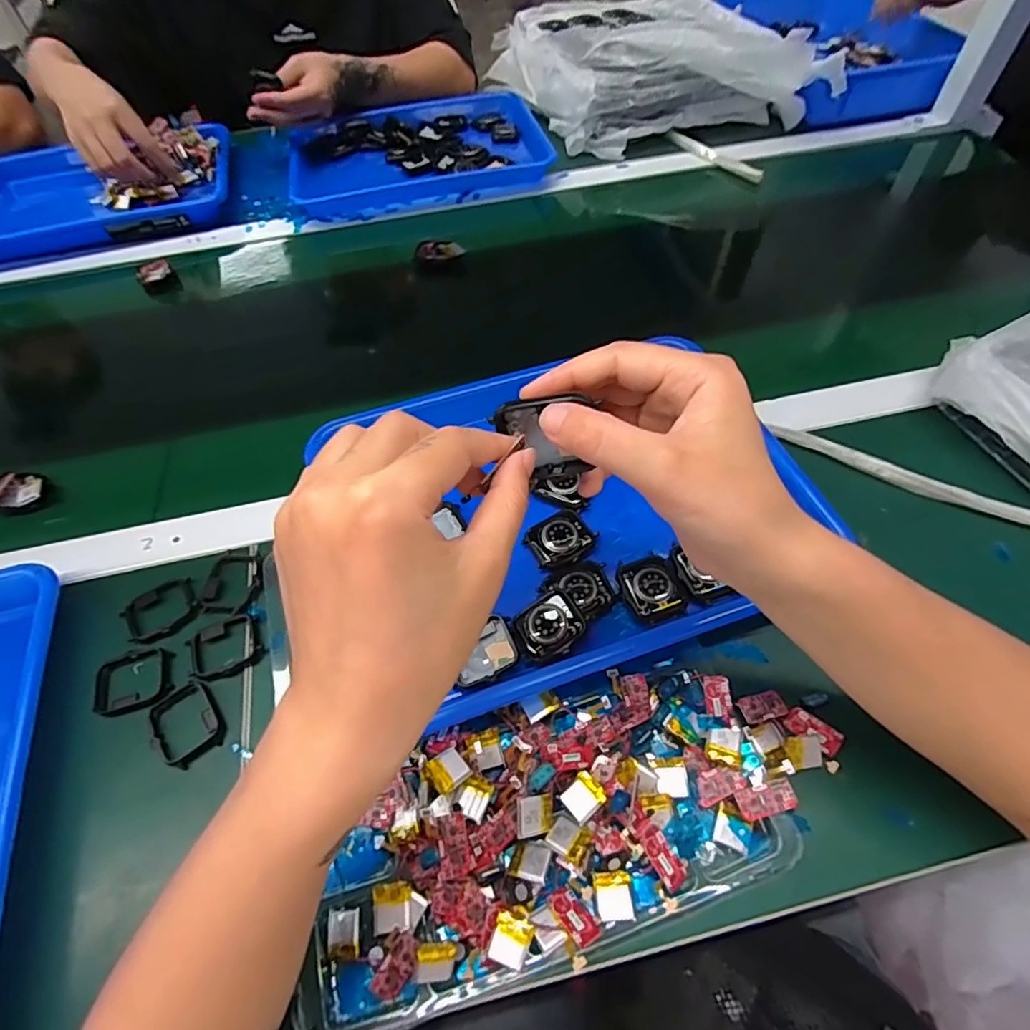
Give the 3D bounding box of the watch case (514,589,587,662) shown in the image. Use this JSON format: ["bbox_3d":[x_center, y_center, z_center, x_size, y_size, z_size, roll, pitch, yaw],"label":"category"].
[{"bbox_3d":[0.021,0.067,0.341,0.039,0.011,0.036,-27,59,-15],"label":"watch case"}]

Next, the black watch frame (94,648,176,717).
[{"bbox_3d":[-0.253,0.109,0.367,0.051,0.010,0.037,-13,57,-6],"label":"black watch frame"}]

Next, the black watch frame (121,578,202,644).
[{"bbox_3d":[-0.249,0.066,0.389,0.046,0.009,0.038,-34,61,-19],"label":"black watch frame"}]

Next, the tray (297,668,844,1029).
[{"bbox_3d":[0.032,0.158,0.301,0.300,0.035,0.124,-17,57,-9],"label":"tray"}]

